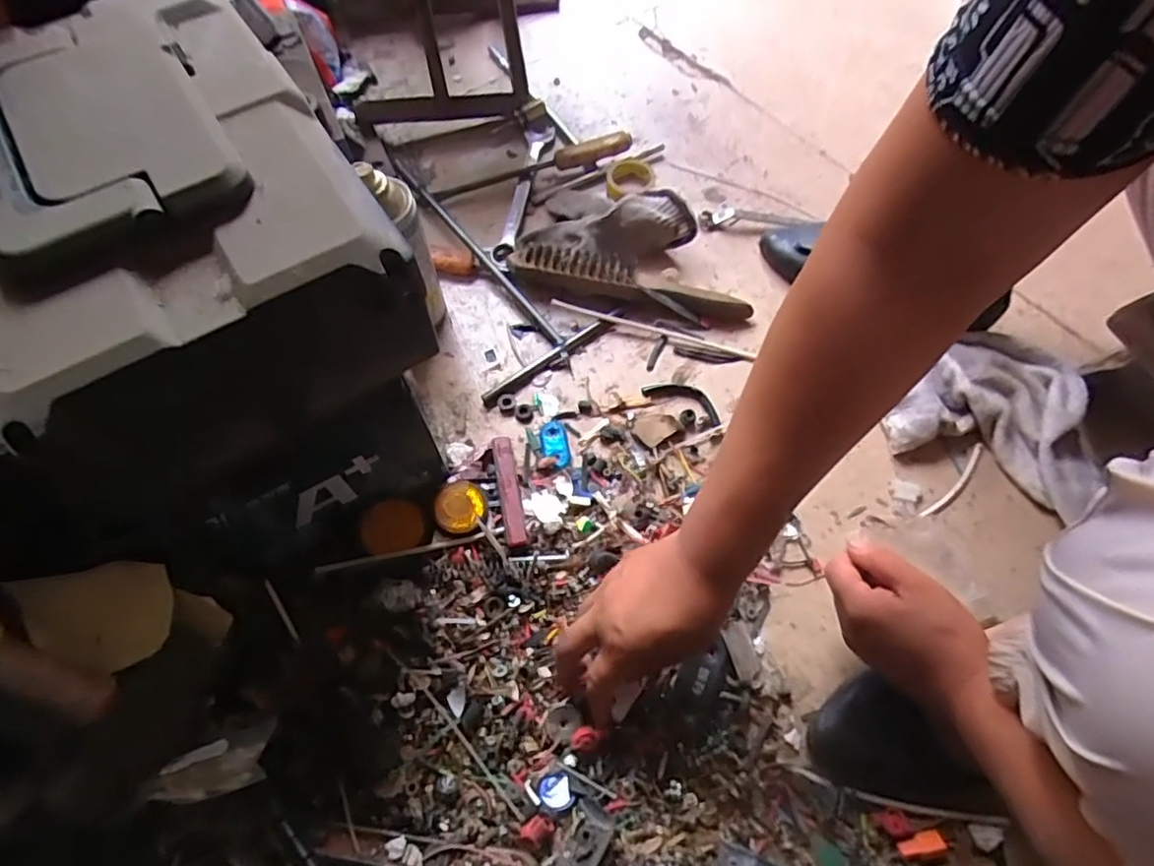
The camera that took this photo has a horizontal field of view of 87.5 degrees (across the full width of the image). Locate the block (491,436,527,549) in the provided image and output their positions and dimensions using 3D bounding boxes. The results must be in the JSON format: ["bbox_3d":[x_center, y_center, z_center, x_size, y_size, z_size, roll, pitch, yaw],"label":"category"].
[{"bbox_3d":[-0.060,0.051,0.531,0.017,0.015,0.104,-9,63,-6],"label":"block"}]

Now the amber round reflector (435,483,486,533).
[{"bbox_3d":[-0.099,0.063,0.515,0.042,0.016,0.046,1,62,-1],"label":"amber round reflector"}]

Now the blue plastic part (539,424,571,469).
[{"bbox_3d":[-0.021,0.010,0.565,0.024,0.004,0.045,-13,63,-8],"label":"blue plastic part"}]

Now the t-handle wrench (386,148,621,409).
[{"bbox_3d":[-0.140,-0.203,0.659,0.163,0.030,0.370,-37,69,-19],"label":"t-handle wrench"}]

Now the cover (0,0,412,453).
[{"bbox_3d":[-0.247,-0.162,0.330,0.194,0.033,0.284,-29,66,-15],"label":"cover"}]

